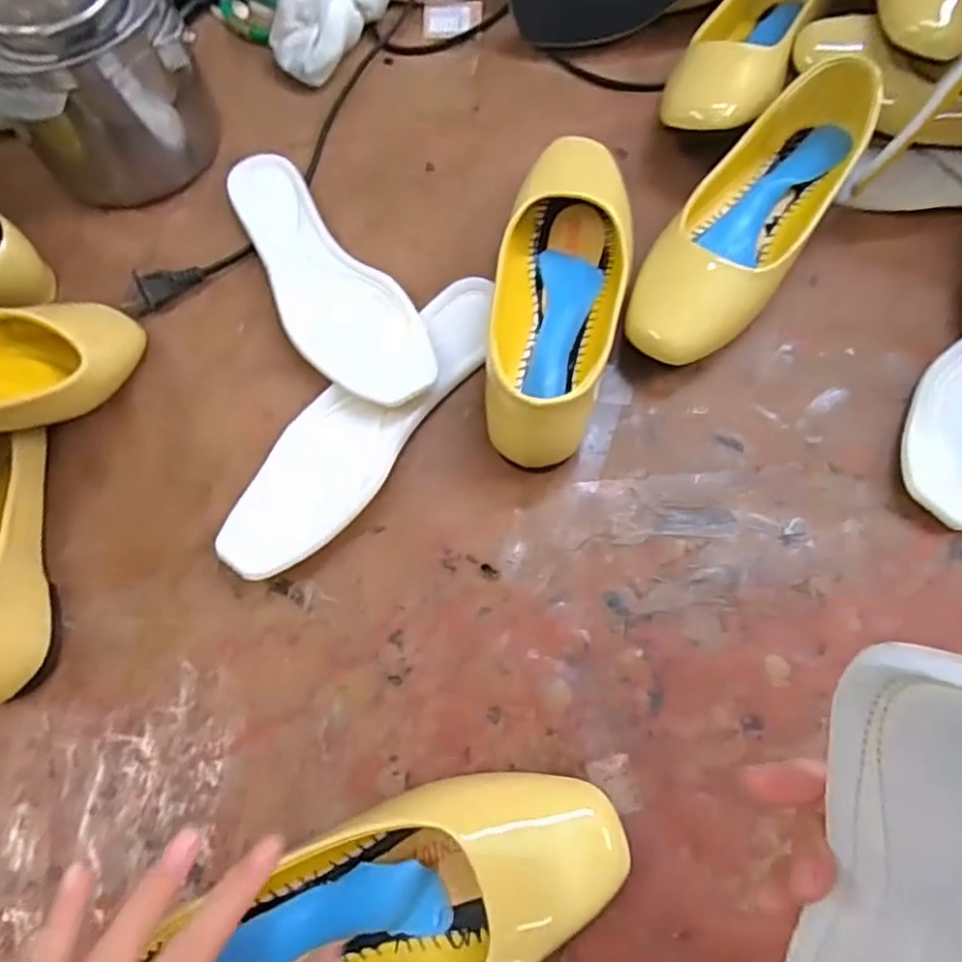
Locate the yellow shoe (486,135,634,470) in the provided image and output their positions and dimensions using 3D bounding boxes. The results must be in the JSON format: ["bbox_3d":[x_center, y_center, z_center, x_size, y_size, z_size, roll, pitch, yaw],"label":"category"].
[{"bbox_3d":[0.050,-0.123,0.420,0.080,0.059,0.243,11,69,6],"label":"yellow shoe"}]

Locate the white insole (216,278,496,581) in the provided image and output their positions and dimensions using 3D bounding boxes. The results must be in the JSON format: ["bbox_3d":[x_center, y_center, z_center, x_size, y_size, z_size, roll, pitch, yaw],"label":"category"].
[{"bbox_3d":[-0.070,-0.040,0.411,0.070,0.013,0.230,33,71,16],"label":"white insole"}]

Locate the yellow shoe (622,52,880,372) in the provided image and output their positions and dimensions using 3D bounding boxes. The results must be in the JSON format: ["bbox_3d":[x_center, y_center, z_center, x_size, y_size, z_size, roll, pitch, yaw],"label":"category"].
[{"bbox_3d":[0.181,-0.180,0.437,0.081,0.060,0.257,32,73,14],"label":"yellow shoe"}]

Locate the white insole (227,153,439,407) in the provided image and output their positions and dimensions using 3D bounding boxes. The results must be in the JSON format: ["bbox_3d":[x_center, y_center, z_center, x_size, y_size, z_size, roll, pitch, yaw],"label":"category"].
[{"bbox_3d":[-0.110,-0.136,0.455,0.075,0.016,0.226,-36,71,-11],"label":"white insole"}]

